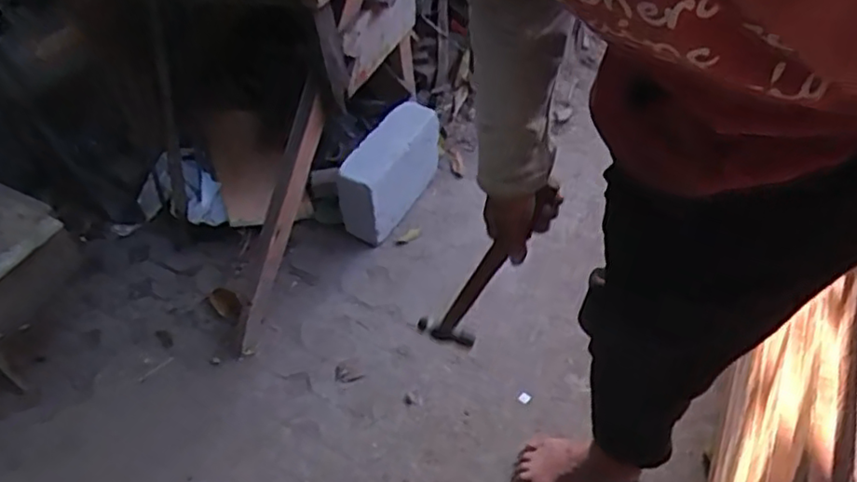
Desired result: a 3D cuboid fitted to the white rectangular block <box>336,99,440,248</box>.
[{"bbox_3d":[-0.083,-0.155,1.485,0.111,0.225,0.325,25,55,16],"label":"white rectangular block"}]

